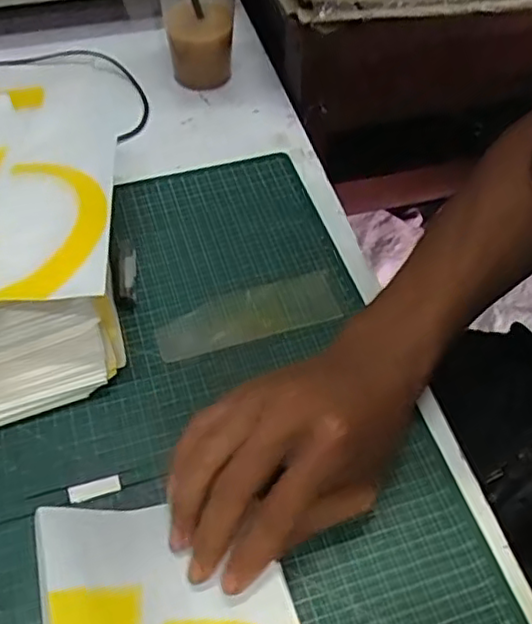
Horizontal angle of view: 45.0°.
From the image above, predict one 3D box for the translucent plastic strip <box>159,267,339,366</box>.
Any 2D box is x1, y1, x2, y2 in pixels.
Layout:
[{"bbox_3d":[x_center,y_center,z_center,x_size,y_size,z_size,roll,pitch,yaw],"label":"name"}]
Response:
[{"bbox_3d":[-0.011,0.002,0.423,0.121,0.004,0.041,-16,56,-11],"label":"translucent plastic strip"}]

